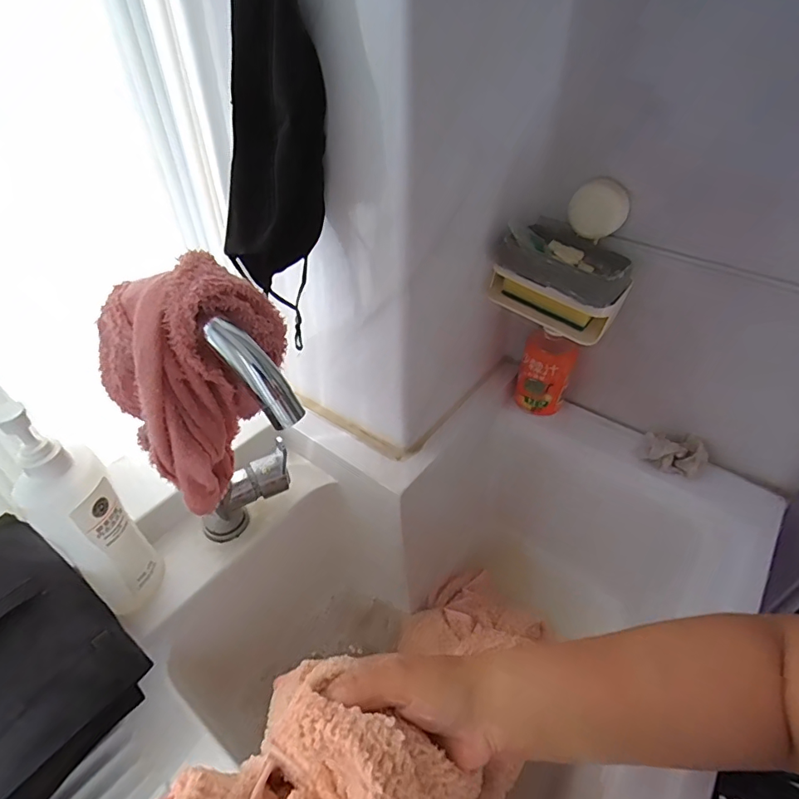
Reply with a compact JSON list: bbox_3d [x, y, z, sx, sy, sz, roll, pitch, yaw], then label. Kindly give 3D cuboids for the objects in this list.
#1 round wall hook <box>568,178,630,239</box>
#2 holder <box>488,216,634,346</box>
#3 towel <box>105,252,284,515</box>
[{"bbox_3d":[0.199,-0.191,0.490,0.053,0.059,0.024,20,46,21],"label":"round wall hook"},{"bbox_3d":[0.172,-0.127,0.522,0.138,0.084,0.084,33,52,31],"label":"holder"},{"bbox_3d":[-0.152,-0.019,0.351,0.100,0.161,0.118,20,46,21],"label":"towel"}]

